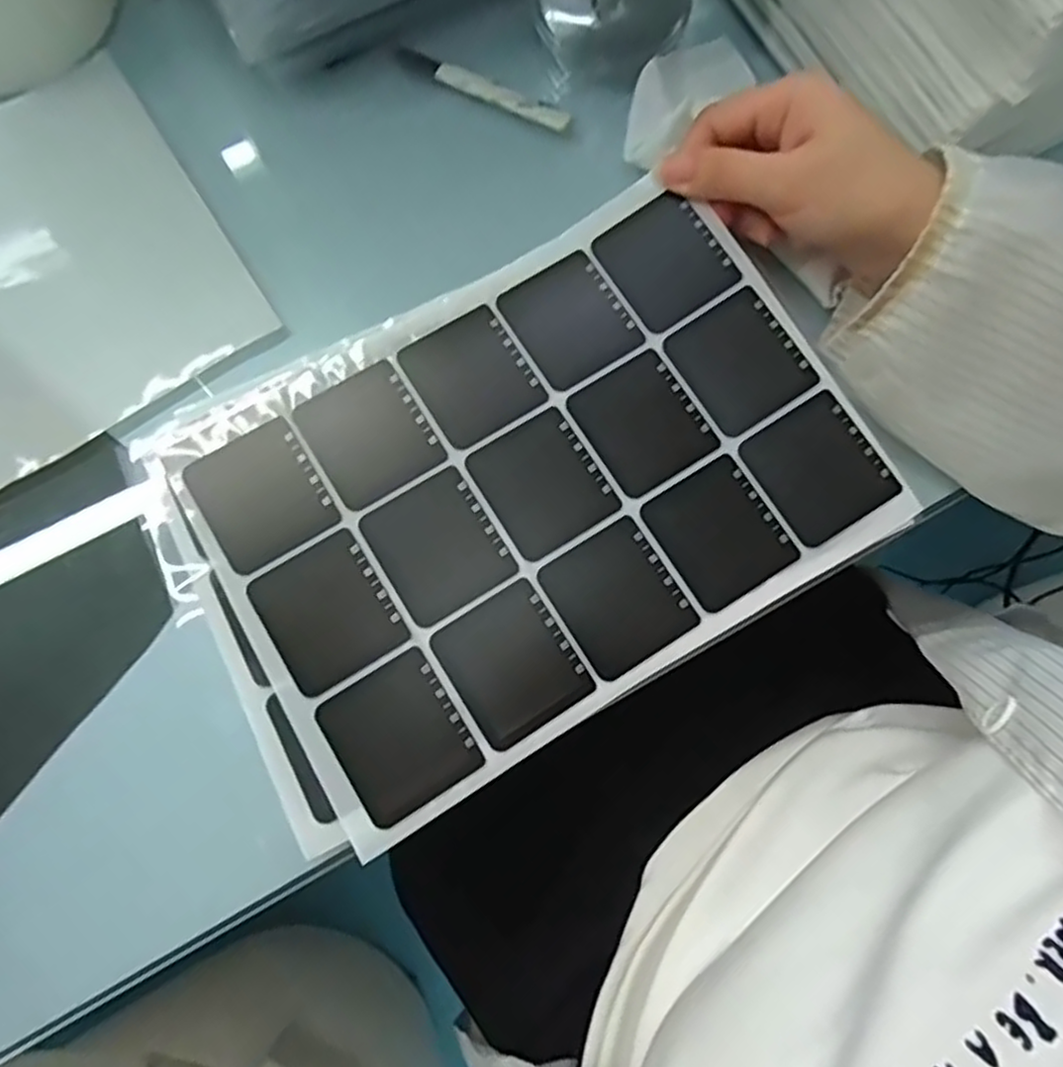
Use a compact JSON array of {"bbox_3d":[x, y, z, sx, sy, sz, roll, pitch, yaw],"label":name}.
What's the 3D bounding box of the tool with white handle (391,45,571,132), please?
[{"bbox_3d":[-0.026,-0.238,0.380,0.102,0.009,0.011,27,78,4],"label":"tool with white handle"}]

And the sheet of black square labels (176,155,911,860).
[{"bbox_3d":[0.003,-0.021,0.307,0.267,0.008,0.185,-31,80,-8],"label":"sheet of black square labels"}]

